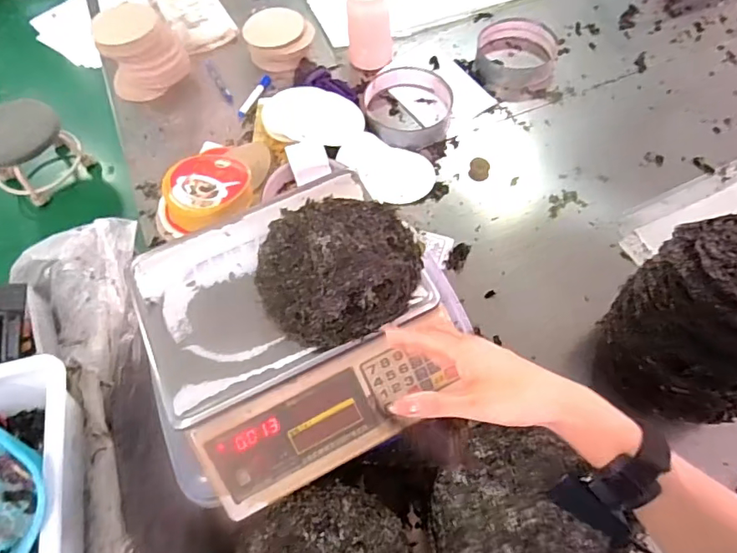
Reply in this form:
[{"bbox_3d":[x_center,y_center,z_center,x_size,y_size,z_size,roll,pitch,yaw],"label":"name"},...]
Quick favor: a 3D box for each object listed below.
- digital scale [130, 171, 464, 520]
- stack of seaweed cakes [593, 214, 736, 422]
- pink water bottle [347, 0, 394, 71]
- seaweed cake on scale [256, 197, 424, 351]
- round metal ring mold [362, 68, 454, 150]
[{"bbox_3d":[-0.084,0.063,0.615,0.325,0.116,0.301,-24,62,-11],"label":"digital scale"},{"bbox_3d":[0.447,0.054,0.681,0.208,0.288,0.174,-1,61,3],"label":"stack of seaweed cakes"},{"bbox_3d":[0.001,-0.578,1.105,0.097,0.243,0.082,-5,60,0],"label":"pink water bottle"},{"bbox_3d":[-0.034,-0.018,0.580,0.191,0.052,0.179,-39,66,-17],"label":"seaweed cake on scale"},{"bbox_3d":[0.083,-0.356,1.086,0.186,0.046,0.193,-1,60,2],"label":"round metal ring mold"}]

